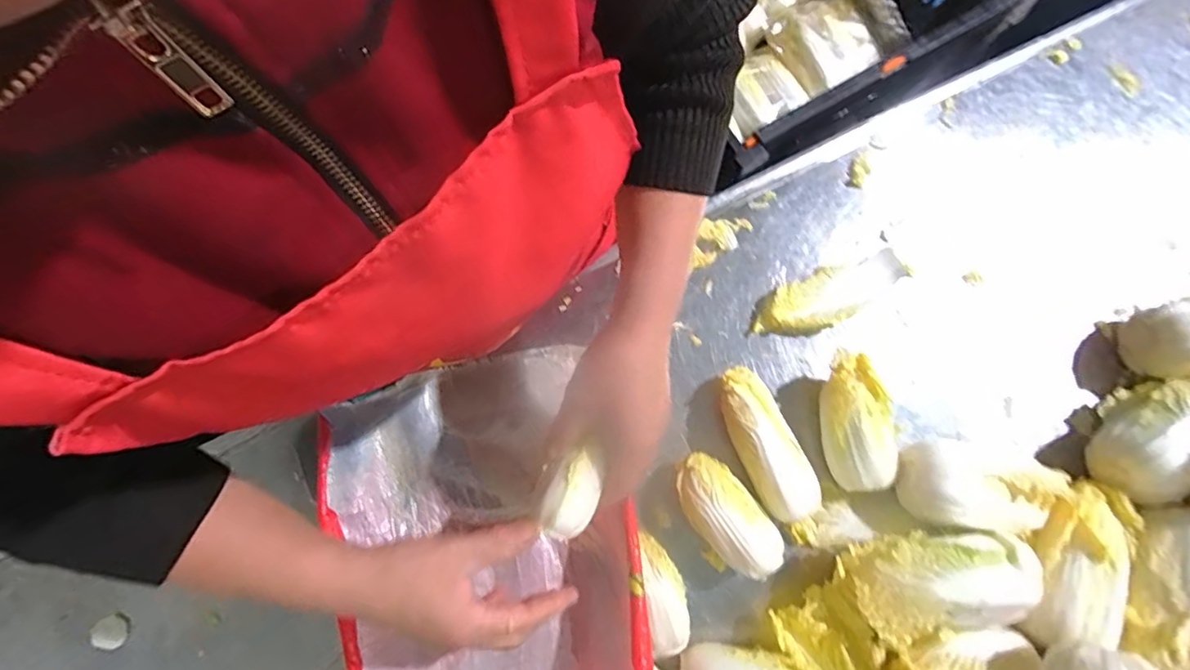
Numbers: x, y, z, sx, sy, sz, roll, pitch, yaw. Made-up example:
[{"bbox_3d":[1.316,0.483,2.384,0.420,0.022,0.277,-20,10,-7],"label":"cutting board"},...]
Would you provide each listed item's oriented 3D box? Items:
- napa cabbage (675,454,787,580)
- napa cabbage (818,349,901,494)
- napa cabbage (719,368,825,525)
[{"bbox_3d":[0.107,0.147,0.459,0.056,0.052,0.105,-39,79,-9],"label":"napa cabbage"},{"bbox_3d":[0.219,0.071,0.468,0.051,0.042,0.112,-9,76,-2],"label":"napa cabbage"},{"bbox_3d":[0.142,0.090,0.468,0.046,0.054,0.130,-23,77,-6],"label":"napa cabbage"}]

